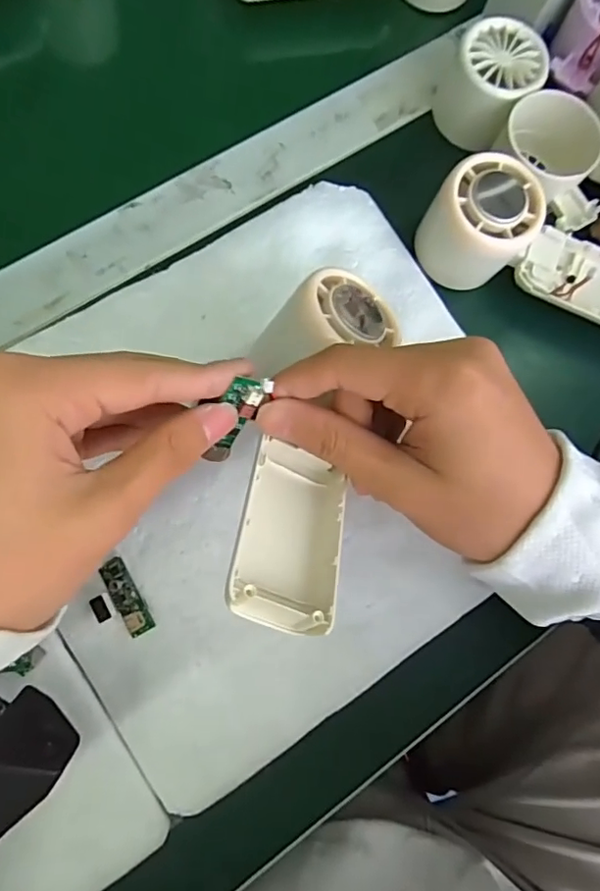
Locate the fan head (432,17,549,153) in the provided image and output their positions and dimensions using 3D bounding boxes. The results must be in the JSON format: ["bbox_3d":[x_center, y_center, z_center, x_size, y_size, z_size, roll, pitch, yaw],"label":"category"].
[{"bbox_3d":[0.114,-0.220,0.342,0.054,0.046,0.063,36,78,0],"label":"fan head"}]

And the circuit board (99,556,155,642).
[{"bbox_3d":[-0.086,0.075,0.273,0.012,0.007,0.039,-28,86,-10],"label":"circuit board"}]

